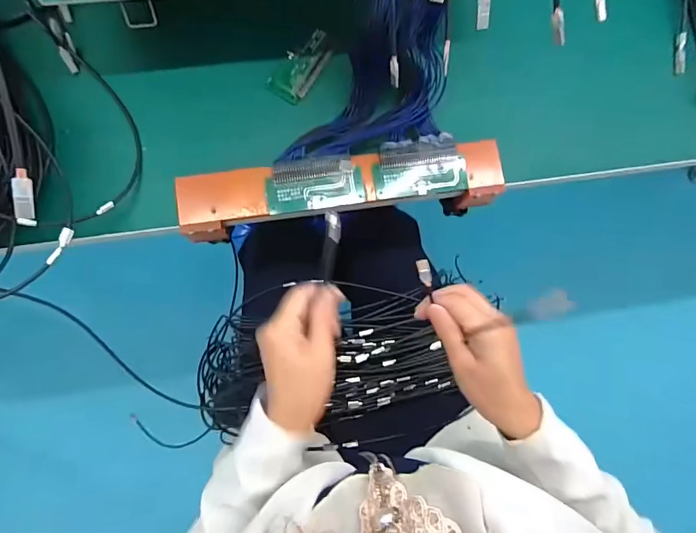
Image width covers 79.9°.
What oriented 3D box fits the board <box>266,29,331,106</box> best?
[{"bbox_3d":[-0.048,-0.217,0.451,0.041,0.008,0.084,33,83,6],"label":"board"}]

